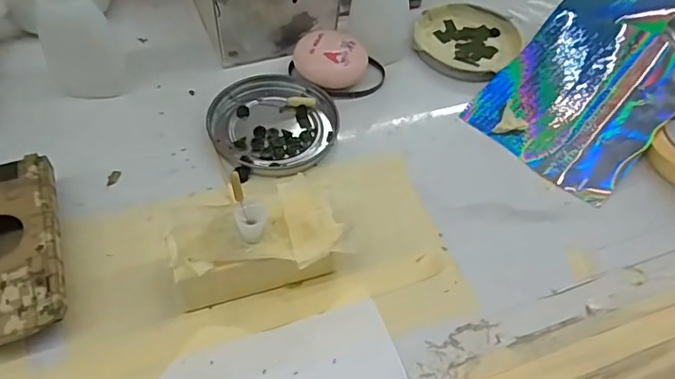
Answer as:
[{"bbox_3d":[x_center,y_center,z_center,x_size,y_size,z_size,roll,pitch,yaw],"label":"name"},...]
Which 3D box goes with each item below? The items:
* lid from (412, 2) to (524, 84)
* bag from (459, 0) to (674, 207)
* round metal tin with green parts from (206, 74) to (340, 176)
[{"bbox_3d":[0.095,-0.112,0.394,0.073,0.009,0.082,36,58,21],"label":"lid"},{"bbox_3d":[0.182,-0.090,0.350,0.105,0.066,0.186,35,58,21],"label":"bag"},{"bbox_3d":[-0.041,-0.043,0.332,0.079,0.008,0.075,2,53,-3],"label":"round metal tin with green parts"}]

